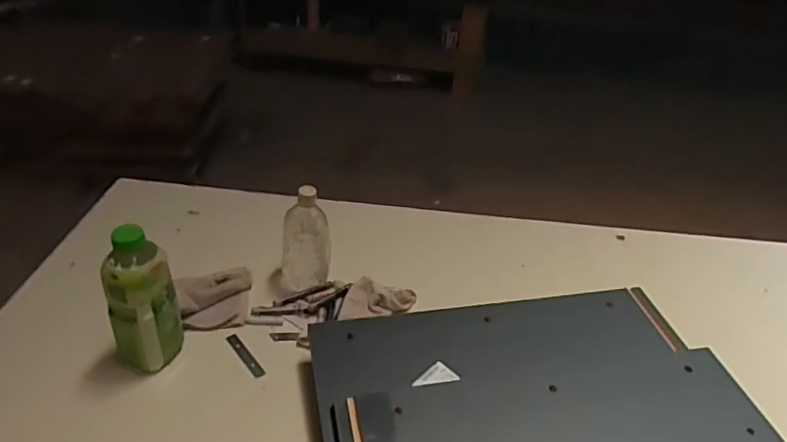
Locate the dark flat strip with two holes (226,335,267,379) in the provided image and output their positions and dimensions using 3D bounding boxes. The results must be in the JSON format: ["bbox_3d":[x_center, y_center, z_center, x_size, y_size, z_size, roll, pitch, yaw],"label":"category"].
[{"bbox_3d":[-0.229,0.209,0.857,0.018,0.004,0.099,-24,44,-35],"label":"dark flat strip with two holes"}]

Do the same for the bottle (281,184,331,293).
[{"bbox_3d":[-0.151,0.028,0.953,0.085,0.175,0.069,-1,35,-9],"label":"bottle"}]

